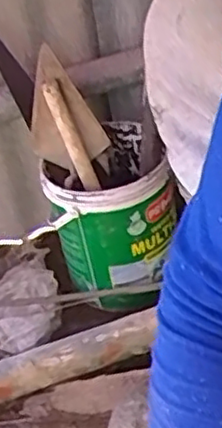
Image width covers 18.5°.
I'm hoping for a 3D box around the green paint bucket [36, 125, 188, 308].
[{"bbox_3d":[-0.005,-0.004,0.947,0.160,0.205,0.170,-7,35,5],"label":"green paint bucket"}]

